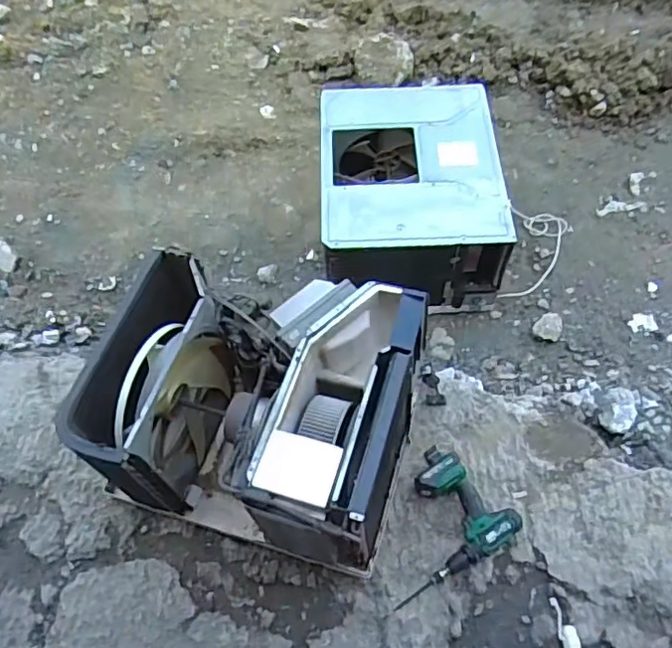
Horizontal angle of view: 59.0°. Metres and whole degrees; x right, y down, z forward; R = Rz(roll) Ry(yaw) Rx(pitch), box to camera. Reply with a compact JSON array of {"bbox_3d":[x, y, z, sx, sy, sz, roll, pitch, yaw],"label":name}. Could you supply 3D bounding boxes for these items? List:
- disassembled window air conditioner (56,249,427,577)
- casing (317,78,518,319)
[{"bbox_3d":[-0.173,0.196,1.336,0.643,0.407,0.504,12,61,10],"label":"disassembled window air conditioner"},{"bbox_3d":[0.226,-0.406,1.894,0.515,0.367,0.689,-2,59,2],"label":"casing"}]

